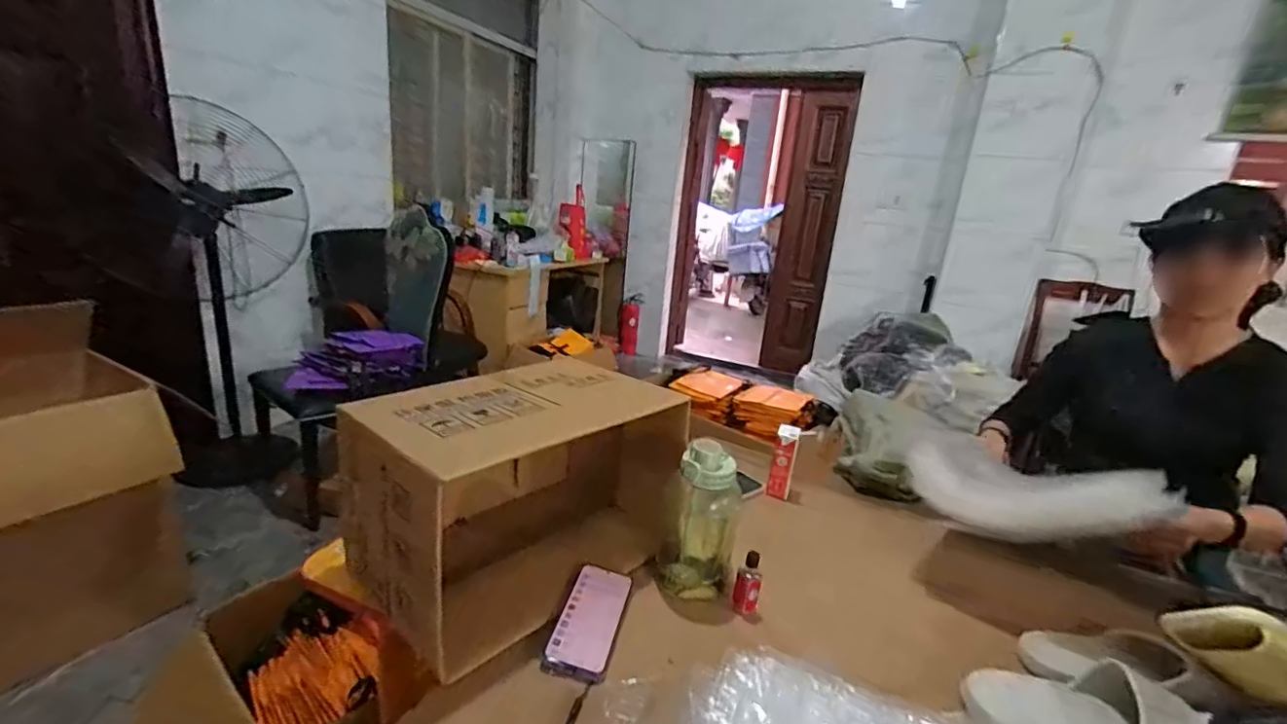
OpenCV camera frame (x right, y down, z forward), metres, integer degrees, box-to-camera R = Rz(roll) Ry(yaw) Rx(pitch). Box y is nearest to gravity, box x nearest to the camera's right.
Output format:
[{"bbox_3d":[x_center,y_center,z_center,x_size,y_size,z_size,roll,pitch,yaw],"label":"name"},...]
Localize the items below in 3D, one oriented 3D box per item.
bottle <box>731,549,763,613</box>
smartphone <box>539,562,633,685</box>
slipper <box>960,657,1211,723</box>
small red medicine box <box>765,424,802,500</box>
[{"bbox_3d":[0.147,0.309,0.764,0.037,0.087,0.034,11,18,19],"label":"bottle"},{"bbox_3d":[-0.068,0.331,0.707,0.077,0.007,0.173,18,22,4],"label":"smartphone"},{"bbox_3d":[0.513,0.406,0.631,0.242,0.070,0.104,-3,11,29],"label":"slipper"},{"bbox_3d":[0.276,0.199,1.078,0.047,0.132,0.041,12,18,19],"label":"small red medicine box"}]

